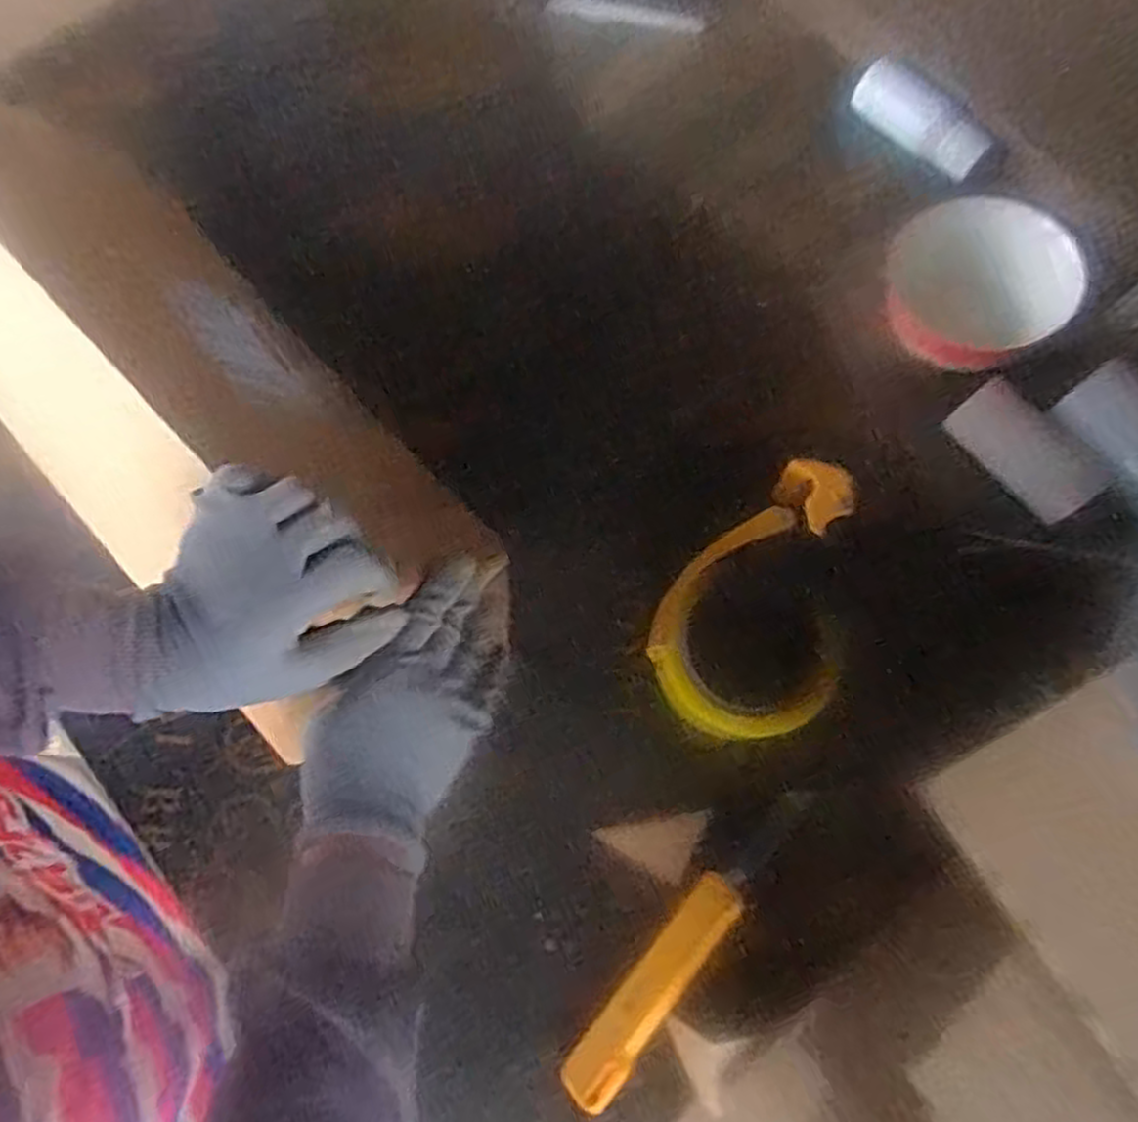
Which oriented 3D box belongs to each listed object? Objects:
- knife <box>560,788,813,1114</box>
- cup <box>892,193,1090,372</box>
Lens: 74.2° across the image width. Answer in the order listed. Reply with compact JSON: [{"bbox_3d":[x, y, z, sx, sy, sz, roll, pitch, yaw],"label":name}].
[{"bbox_3d":[0.074,0.227,0.455,0.029,0.019,0.216,39,76,11],"label":"knife"},{"bbox_3d":[0.303,-0.207,0.561,0.123,0.082,0.108,34,75,10],"label":"cup"}]

